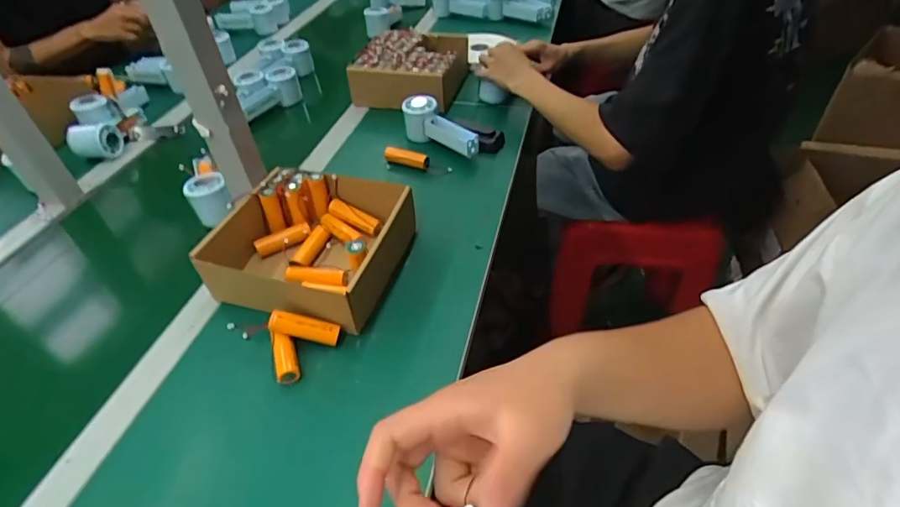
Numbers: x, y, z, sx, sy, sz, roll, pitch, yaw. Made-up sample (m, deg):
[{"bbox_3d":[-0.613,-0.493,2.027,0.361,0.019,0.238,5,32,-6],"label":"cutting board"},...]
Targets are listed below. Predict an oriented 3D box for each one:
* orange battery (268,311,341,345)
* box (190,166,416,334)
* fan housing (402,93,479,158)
[{"bbox_3d":[-0.153,0.077,0.513,0.073,0.022,0.019,16,44,-10],"label":"orange battery"},{"bbox_3d":[-0.163,-0.017,0.598,0.198,0.077,0.201,11,46,16],"label":"box"},{"bbox_3d":[-0.017,-0.196,0.788,0.056,0.068,0.139,-30,49,-24],"label":"fan housing"}]

